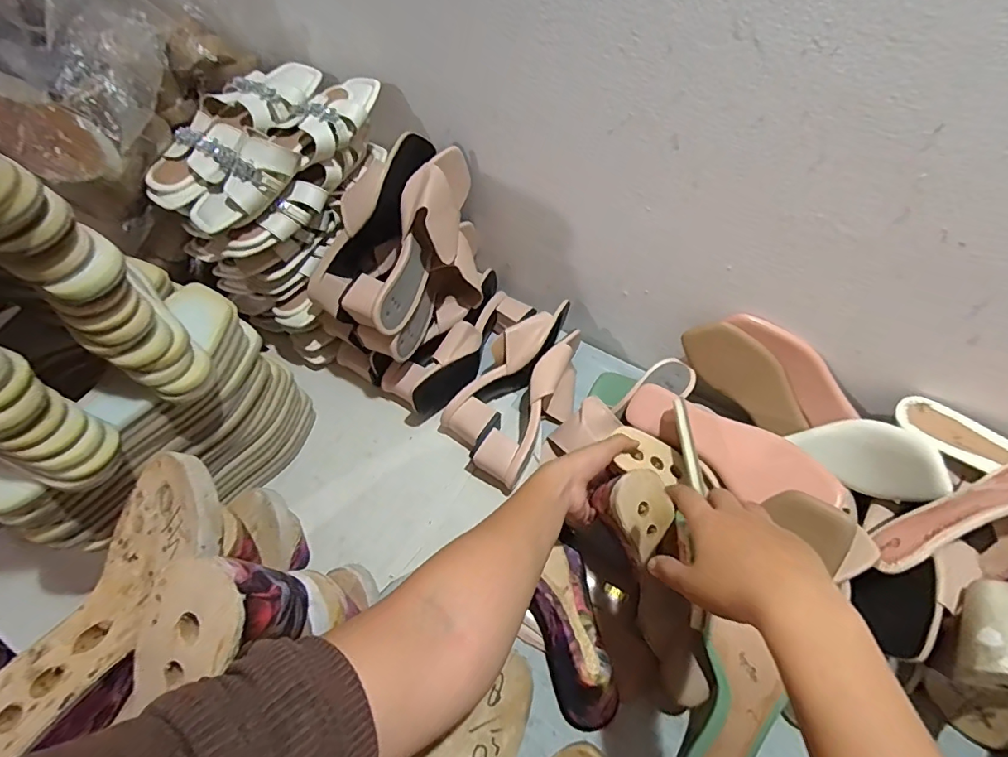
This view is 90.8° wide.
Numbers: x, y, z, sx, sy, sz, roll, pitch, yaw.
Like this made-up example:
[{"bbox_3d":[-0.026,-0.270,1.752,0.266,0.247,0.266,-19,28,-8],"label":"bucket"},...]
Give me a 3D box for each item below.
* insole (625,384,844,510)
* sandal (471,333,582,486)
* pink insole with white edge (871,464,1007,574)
[{"bbox_3d":[0.247,0.078,0.562,0.230,0.019,0.069,28,96,34],"label":"insole"},{"bbox_3d":[0.047,0.034,0.652,0.062,0.081,0.224,30,62,19],"label":"sandal"},{"bbox_3d":[0.449,0.111,0.450,0.229,0.075,0.026,-29,87,12],"label":"pink insole with white edge"}]

